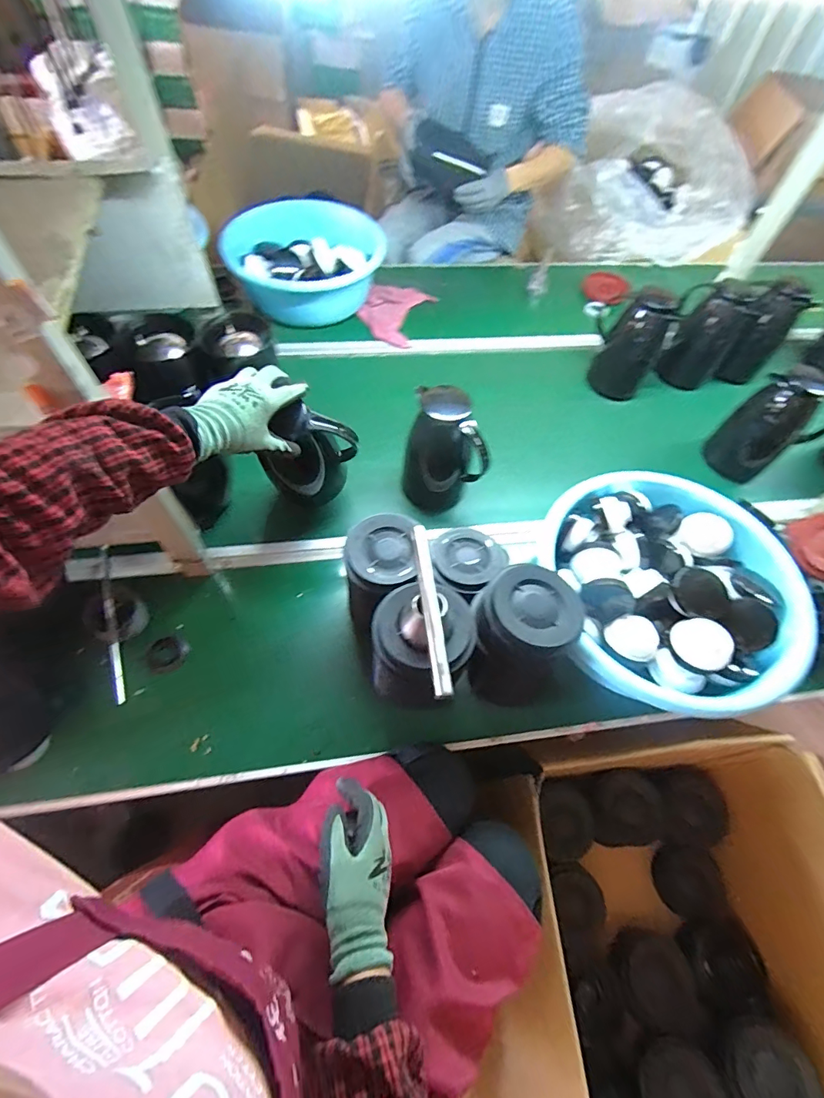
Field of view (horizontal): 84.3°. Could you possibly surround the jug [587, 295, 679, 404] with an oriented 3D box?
[{"bbox_3d":[0.494,-0.479,1.029,0.150,0.222,0.157,32,62,14],"label":"jug"}]

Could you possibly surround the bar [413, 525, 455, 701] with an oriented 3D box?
[{"bbox_3d":[0.021,0.063,0.515,0.019,0.009,0.205,-4,60,-7],"label":"bar"}]

